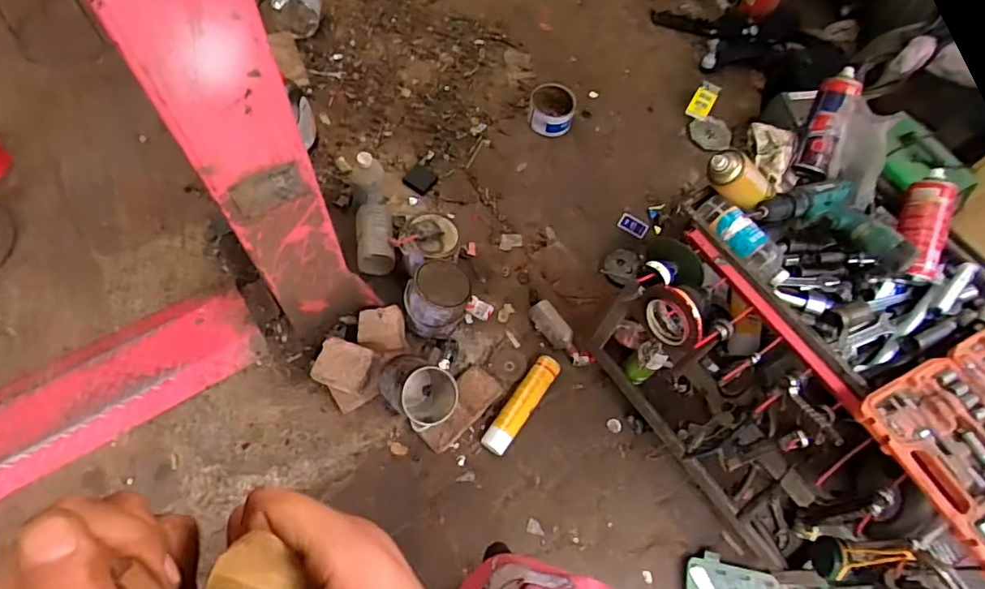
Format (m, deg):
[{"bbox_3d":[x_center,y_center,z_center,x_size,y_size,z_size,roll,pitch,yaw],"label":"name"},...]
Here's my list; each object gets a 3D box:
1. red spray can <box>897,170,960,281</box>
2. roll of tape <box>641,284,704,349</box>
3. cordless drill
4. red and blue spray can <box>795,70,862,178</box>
[{"bbox_3d":[0.682,-0.109,0.894,0.063,0.061,0.178,4,91,-2],"label":"red spray can"},{"bbox_3d":[0.290,0.036,0.906,0.033,0.115,0.112,-31,71,-18],"label":"roll of tape"},{"bbox_3d":[0.532,-0.126,0.873,0.225,0.067,0.119,26,67,8],"label":"cordless drill"},{"bbox_3d":[0.558,-0.285,0.948,0.050,0.063,0.183,17,94,4],"label":"red and blue spray can"}]

